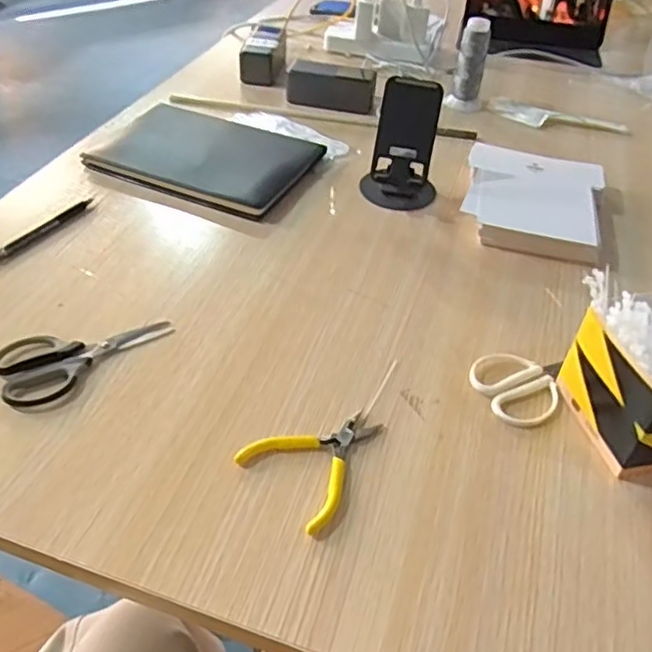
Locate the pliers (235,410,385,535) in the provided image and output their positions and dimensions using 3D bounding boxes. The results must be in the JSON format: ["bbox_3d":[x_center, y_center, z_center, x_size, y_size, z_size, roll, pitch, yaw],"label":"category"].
[{"bbox_3d":[0.000,0.101,0.500,0.109,0.010,0.087,-30,54,-31],"label":"pliers"}]

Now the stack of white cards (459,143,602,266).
[{"bbox_3d":[0.248,-0.154,0.771,0.162,0.038,0.191,14,44,9],"label":"stack of white cards"}]

